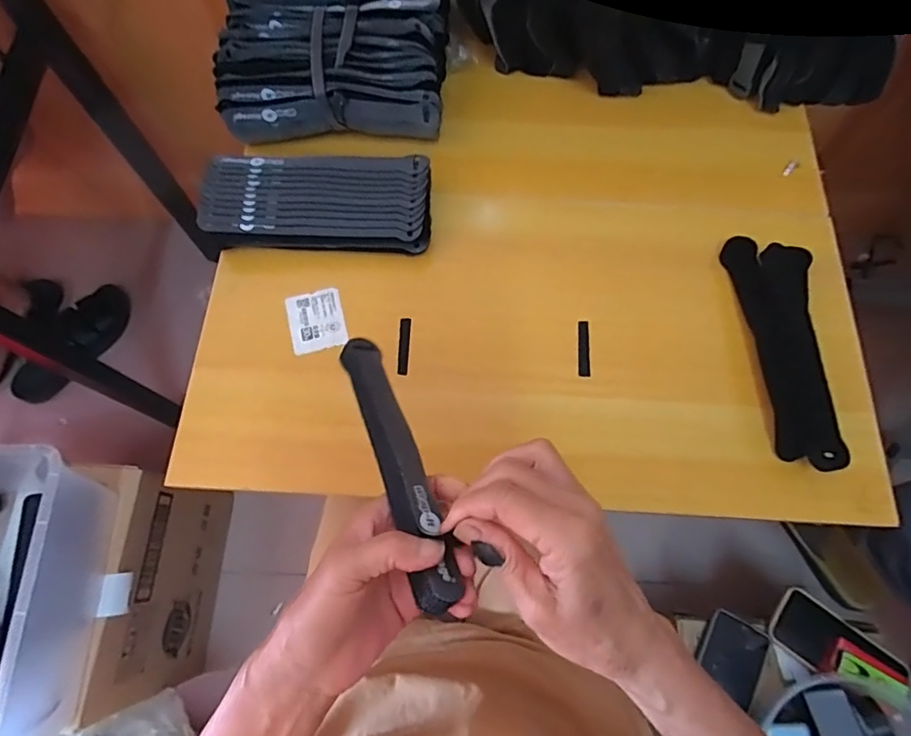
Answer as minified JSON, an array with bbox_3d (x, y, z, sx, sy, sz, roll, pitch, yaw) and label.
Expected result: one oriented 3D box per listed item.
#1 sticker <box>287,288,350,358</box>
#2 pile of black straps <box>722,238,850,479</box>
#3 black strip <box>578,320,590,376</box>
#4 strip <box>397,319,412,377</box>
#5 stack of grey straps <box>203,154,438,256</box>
[{"bbox_3d":[-0.126,-0.043,0.473,0.049,0.004,0.057,-14,71,-4],"label":"sticker"},{"bbox_3d":[0.282,-0.020,0.451,0.067,0.037,0.208,5,71,2],"label":"pile of black straps"},{"bbox_3d":[0.116,-0.018,0.468,0.010,0.004,0.054,3,71,2],"label":"black strip"},{"bbox_3d":[-0.046,-0.020,0.466,0.010,0.004,0.055,1,71,1],"label":"strip"},{"bbox_3d":[-0.125,-0.151,0.488,0.201,0.052,0.087,-1,71,0],"label":"stack of grey straps"}]

